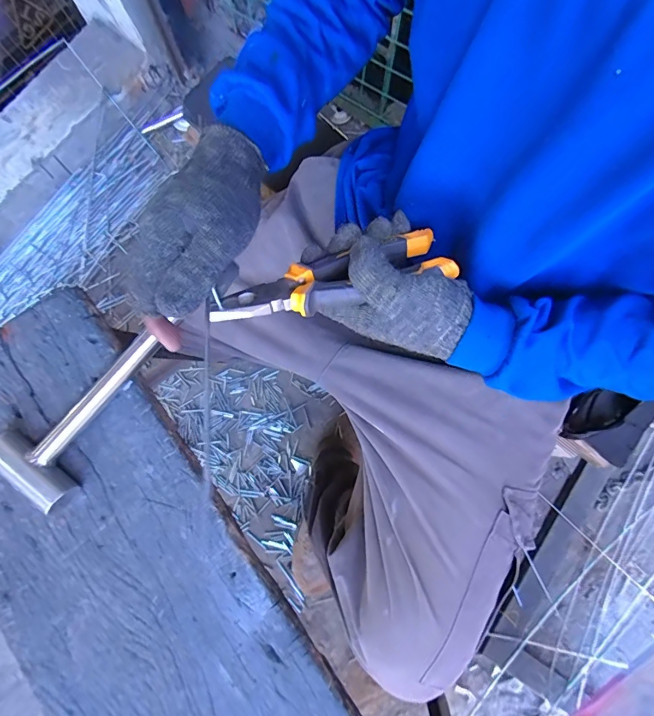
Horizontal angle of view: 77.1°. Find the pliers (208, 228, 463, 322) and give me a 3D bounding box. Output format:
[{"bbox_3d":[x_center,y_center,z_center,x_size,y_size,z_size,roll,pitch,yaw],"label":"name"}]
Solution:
[{"bbox_3d":[0.002,-0.063,0.329,0.193,0.029,0.054,-18,80,-6],"label":"pliers"}]

